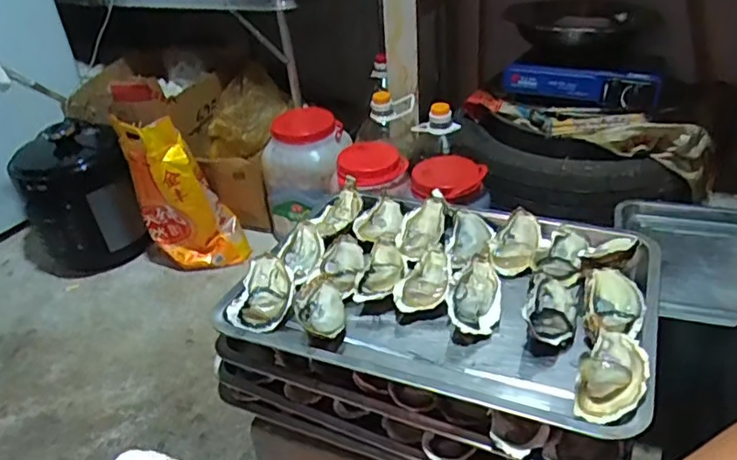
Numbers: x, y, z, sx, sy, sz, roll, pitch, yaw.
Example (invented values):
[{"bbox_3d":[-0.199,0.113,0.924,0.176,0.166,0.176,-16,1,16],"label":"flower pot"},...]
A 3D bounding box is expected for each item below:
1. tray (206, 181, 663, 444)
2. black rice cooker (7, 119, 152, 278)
[{"bbox_3d":[0.079,0.056,0.596,0.384,0.049,0.304,9,36,22],"label":"tray"},{"bbox_3d":[-0.740,-0.074,1.468,0.287,0.341,0.290,-22,37,-22],"label":"black rice cooker"}]

